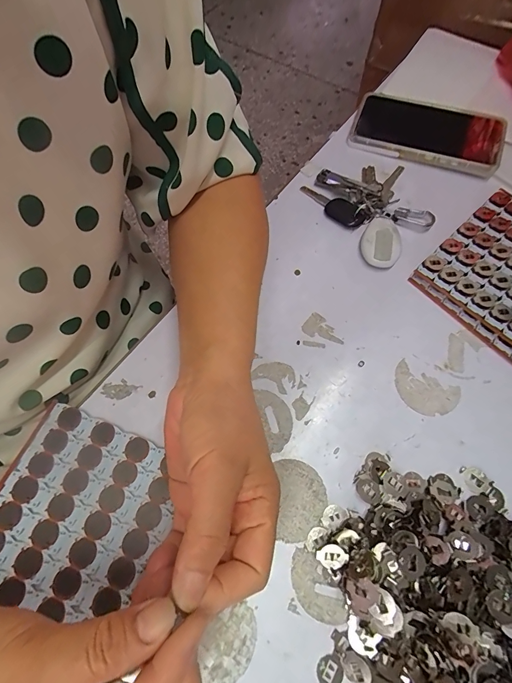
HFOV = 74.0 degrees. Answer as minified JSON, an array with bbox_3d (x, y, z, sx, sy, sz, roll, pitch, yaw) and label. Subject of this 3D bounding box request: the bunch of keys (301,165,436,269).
[{"bbox_3d":[0.133,-0.146,0.357,0.112,0.014,0.128,-28,70,-13],"label":"bunch of keys"}]

